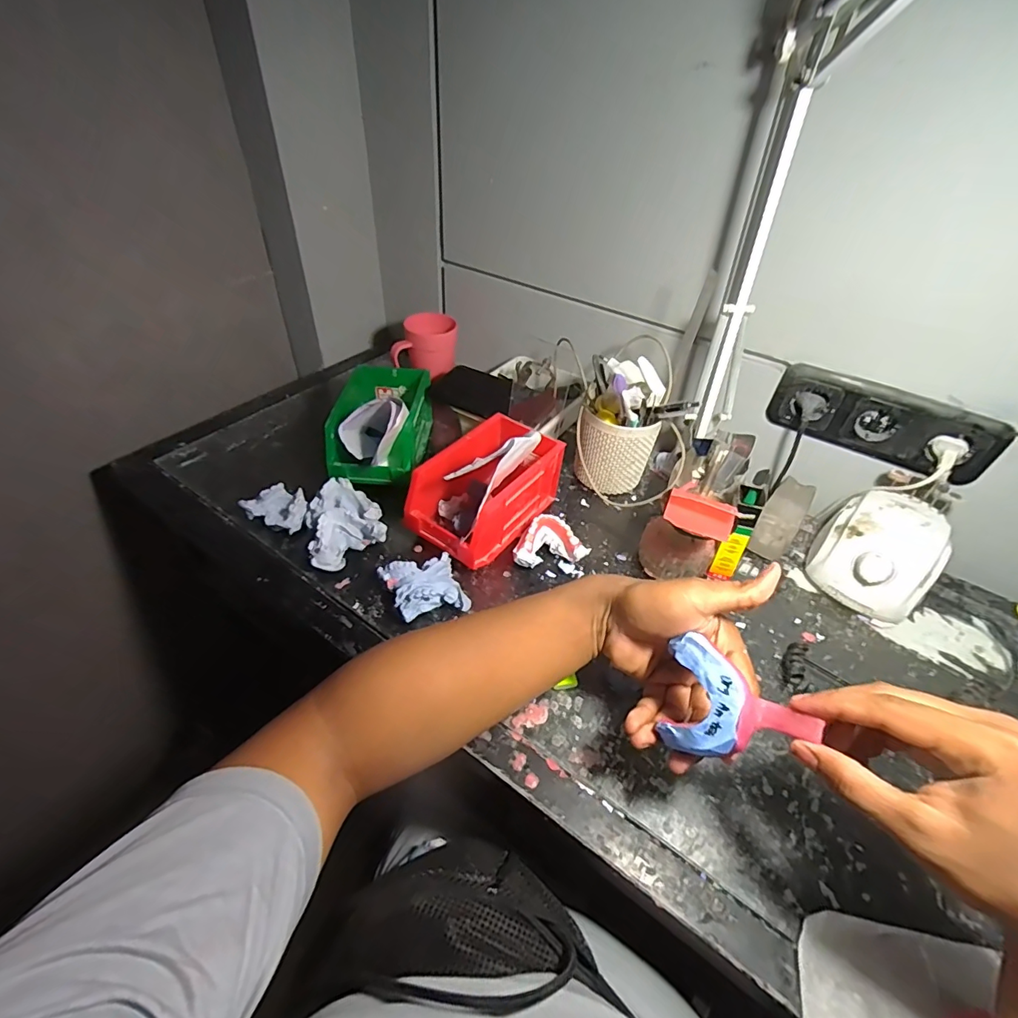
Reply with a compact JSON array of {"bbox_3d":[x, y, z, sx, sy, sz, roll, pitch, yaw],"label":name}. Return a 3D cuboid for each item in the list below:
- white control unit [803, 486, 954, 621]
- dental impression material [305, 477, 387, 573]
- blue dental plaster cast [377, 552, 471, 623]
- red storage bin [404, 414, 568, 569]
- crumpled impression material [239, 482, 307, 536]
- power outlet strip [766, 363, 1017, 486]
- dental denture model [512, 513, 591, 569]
[{"bbox_3d":[0.409,0.048,0.535,0.109,0.080,0.137,35,52,27],"label":"white control unit"},{"bbox_3d":[-0.183,0.017,0.542,0.079,0.037,0.109,-12,47,-16],"label":"dental impression material"},{"bbox_3d":[-0.085,0.082,0.491,0.072,0.027,0.069,-15,48,-19],"label":"blue dental plaster cast"},{"bbox_3d":[-0.024,-0.027,0.553,0.100,0.106,0.172,28,49,22],"label":"red storage bin"},{"bbox_3d":[-0.261,0.002,0.558,0.067,0.036,0.051,18,46,14],"label":"crumpled impression material"},{"bbox_3d":[0.422,-0.098,0.554,0.221,0.079,0.031,28,49,22],"label":"power outlet strip"},{"bbox_3d":[0.044,0.038,0.545,0.081,0.033,0.054,-4,45,-8],"label":"dental denture model"}]

